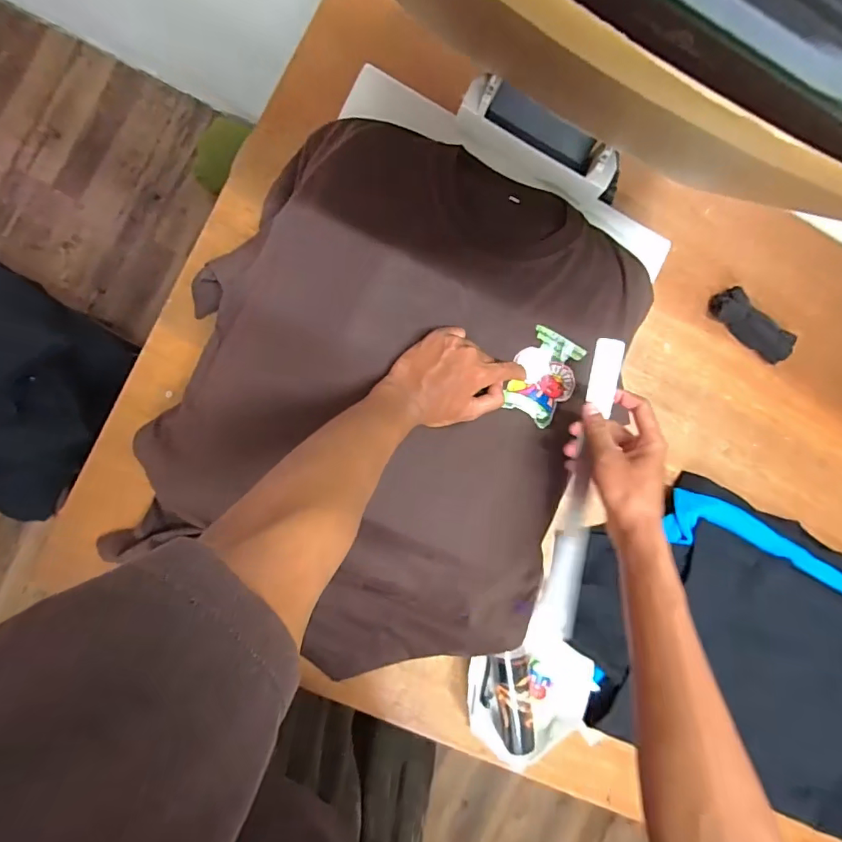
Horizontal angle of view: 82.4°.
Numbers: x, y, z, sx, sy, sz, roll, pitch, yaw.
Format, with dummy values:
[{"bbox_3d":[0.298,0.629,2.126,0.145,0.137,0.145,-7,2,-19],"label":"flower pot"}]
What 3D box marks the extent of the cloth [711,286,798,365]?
[{"bbox_3d":[0.468,-0.135,0.678,0.132,0.036,0.049,35,85,-7],"label":"cloth"}]

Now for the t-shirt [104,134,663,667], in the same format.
[{"bbox_3d":[-0.041,0.006,0.578,0.473,0.133,0.606,21,87,-9],"label":"t-shirt"}]

